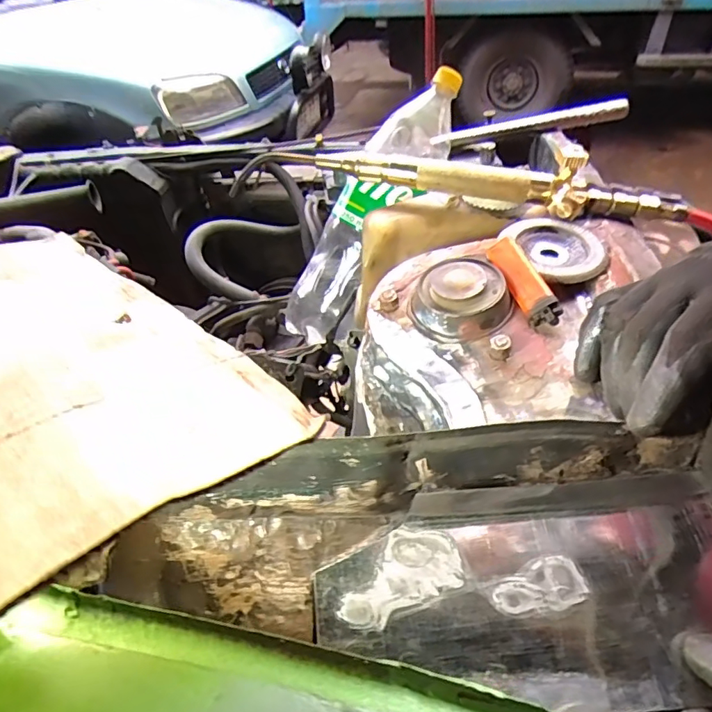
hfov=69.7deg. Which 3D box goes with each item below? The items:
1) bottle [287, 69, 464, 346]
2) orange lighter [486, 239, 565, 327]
[{"bbox_3d":[0.015,-0.162,0.591,0.067,0.336,0.082,18,21,-42],"label":"bottle"},{"bbox_3d":[0.124,-0.055,0.381,0.019,0.019,0.078,-17,62,-15],"label":"orange lighter"}]

